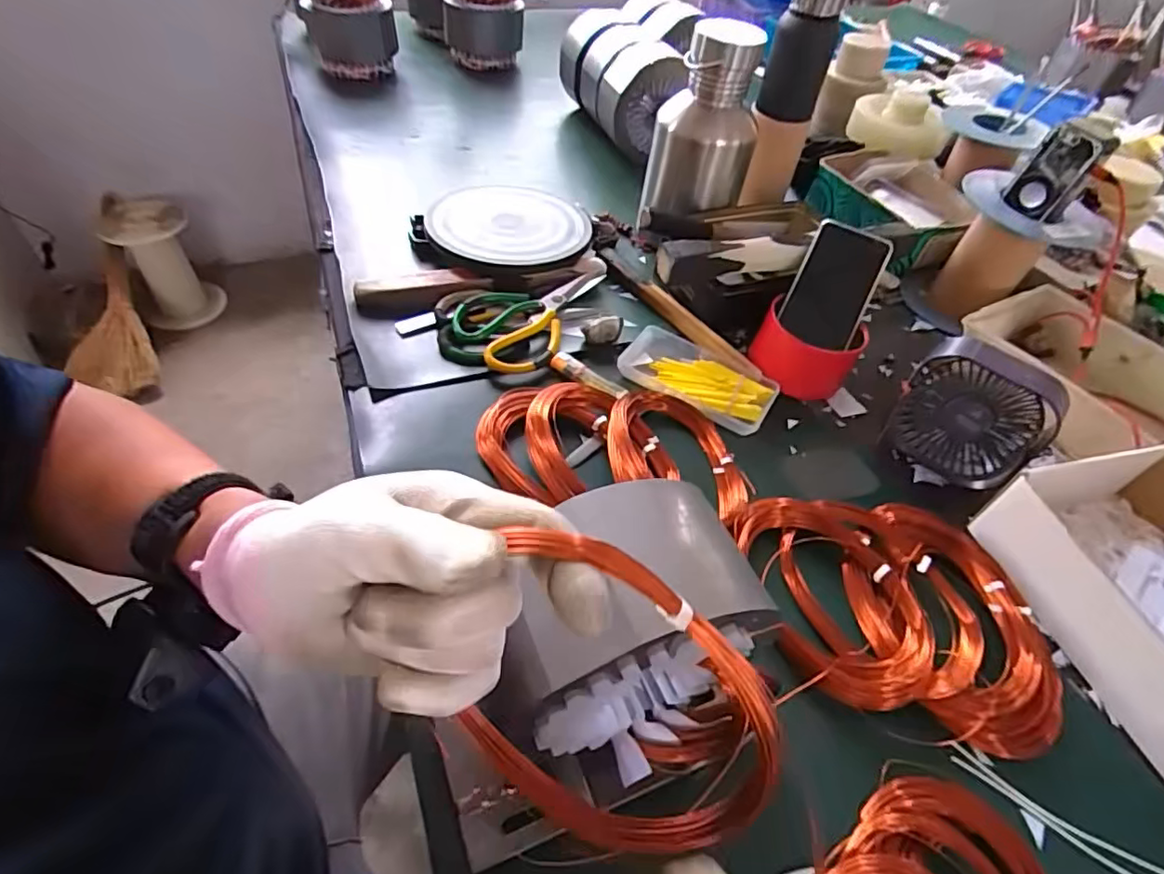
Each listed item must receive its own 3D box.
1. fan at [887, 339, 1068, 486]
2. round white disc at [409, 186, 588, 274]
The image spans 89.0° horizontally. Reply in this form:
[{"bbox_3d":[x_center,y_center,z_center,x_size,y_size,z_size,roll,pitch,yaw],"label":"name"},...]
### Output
[{"bbox_3d":[0.363,-0.023,0.545,0.123,0.122,0.067,30,53,19],"label":"fan"},{"bbox_3d":[-0.095,-0.254,0.727,0.197,0.027,0.194,3,49,-3],"label":"round white disc"}]

